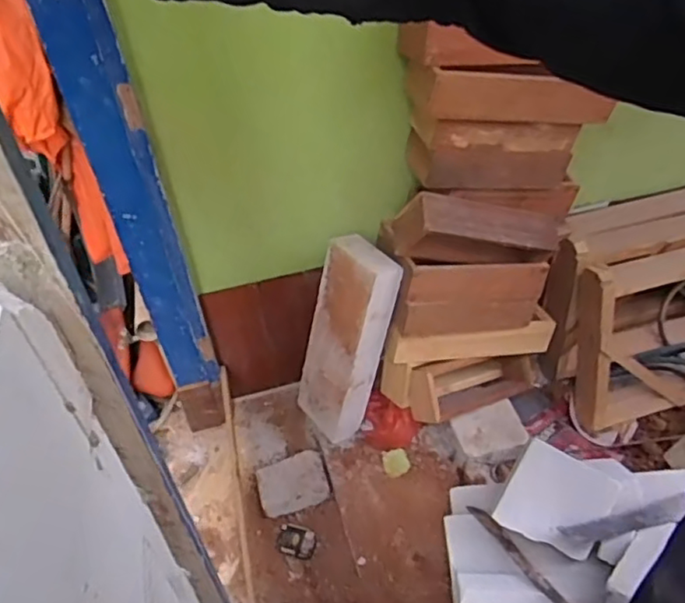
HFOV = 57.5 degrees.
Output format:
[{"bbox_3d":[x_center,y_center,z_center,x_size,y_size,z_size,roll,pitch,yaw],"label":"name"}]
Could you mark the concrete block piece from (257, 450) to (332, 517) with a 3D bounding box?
[{"bbox_3d":[-0.148,0.541,1.870,0.203,0.035,0.169,-12,46,-10],"label":"concrete block piece"}]

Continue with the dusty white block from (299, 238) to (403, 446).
[{"bbox_3d":[0.002,0.110,1.768,0.229,0.611,0.104,33,36,27],"label":"dusty white block"}]

